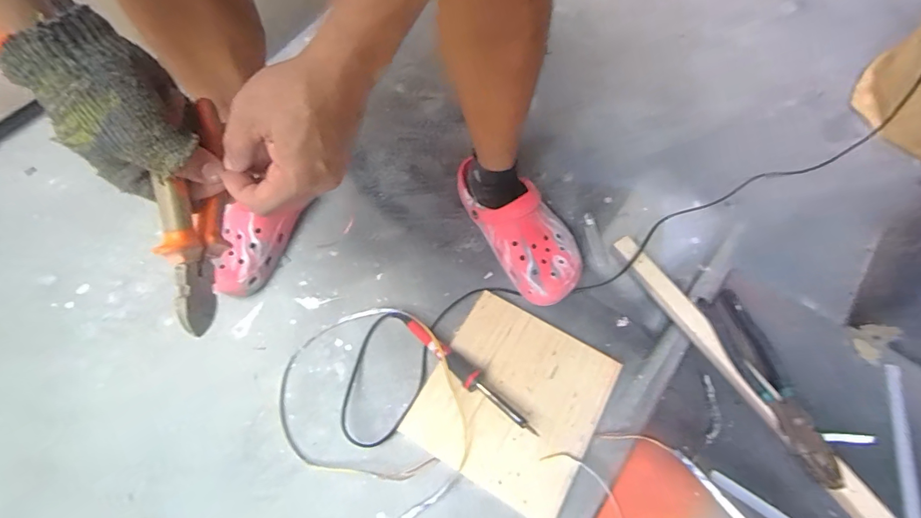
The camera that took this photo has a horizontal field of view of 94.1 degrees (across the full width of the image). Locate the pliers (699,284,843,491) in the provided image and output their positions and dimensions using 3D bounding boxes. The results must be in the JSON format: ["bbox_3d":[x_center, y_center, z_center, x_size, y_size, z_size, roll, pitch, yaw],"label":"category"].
[{"bbox_3d":[0.376,0.152,0.532,0.052,0.028,0.233,-15,64,-6],"label":"pliers"}]

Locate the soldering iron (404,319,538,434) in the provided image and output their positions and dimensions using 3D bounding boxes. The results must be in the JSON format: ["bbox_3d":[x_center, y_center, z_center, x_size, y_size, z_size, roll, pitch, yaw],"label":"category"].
[{"bbox_3d":[0.004,0.144,0.546,0.218,0.028,0.024,41,71,19],"label":"soldering iron"}]

